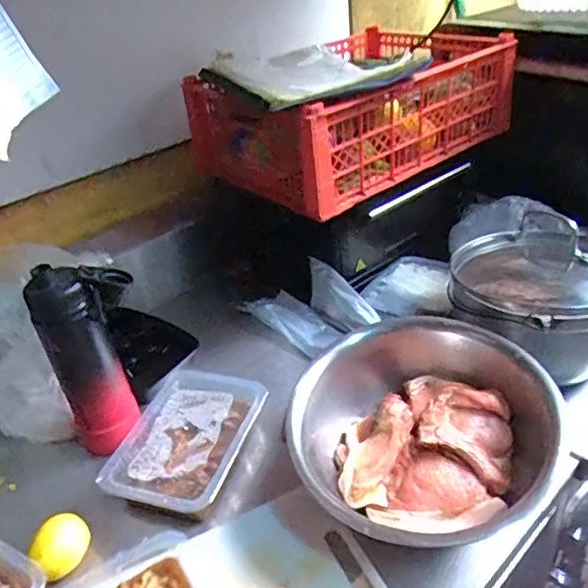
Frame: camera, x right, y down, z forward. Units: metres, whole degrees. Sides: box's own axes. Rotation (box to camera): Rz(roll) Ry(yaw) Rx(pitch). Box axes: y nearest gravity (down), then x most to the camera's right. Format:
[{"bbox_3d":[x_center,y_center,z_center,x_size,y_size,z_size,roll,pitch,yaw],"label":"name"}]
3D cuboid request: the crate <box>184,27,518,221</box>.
[{"bbox_3d":[0.096,-0.296,0.910,0.460,0.154,0.319,-24,38,-25],"label":"crate"}]

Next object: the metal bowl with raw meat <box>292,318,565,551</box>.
[{"bbox_3d":[0.126,0.146,0.604,0.249,0.108,0.259,-4,34,3],"label":"metal bowl with raw meat"}]

